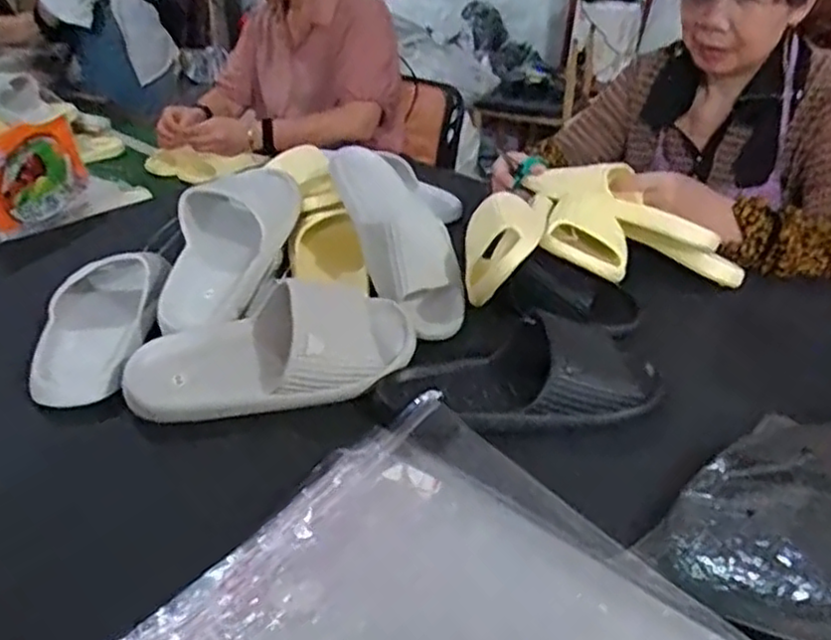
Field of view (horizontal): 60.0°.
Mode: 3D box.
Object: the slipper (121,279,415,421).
[{"bbox_3d":[-0.133,0.027,0.672,0.270,0.079,0.100,-9,32,-17],"label":"slipper"}]

